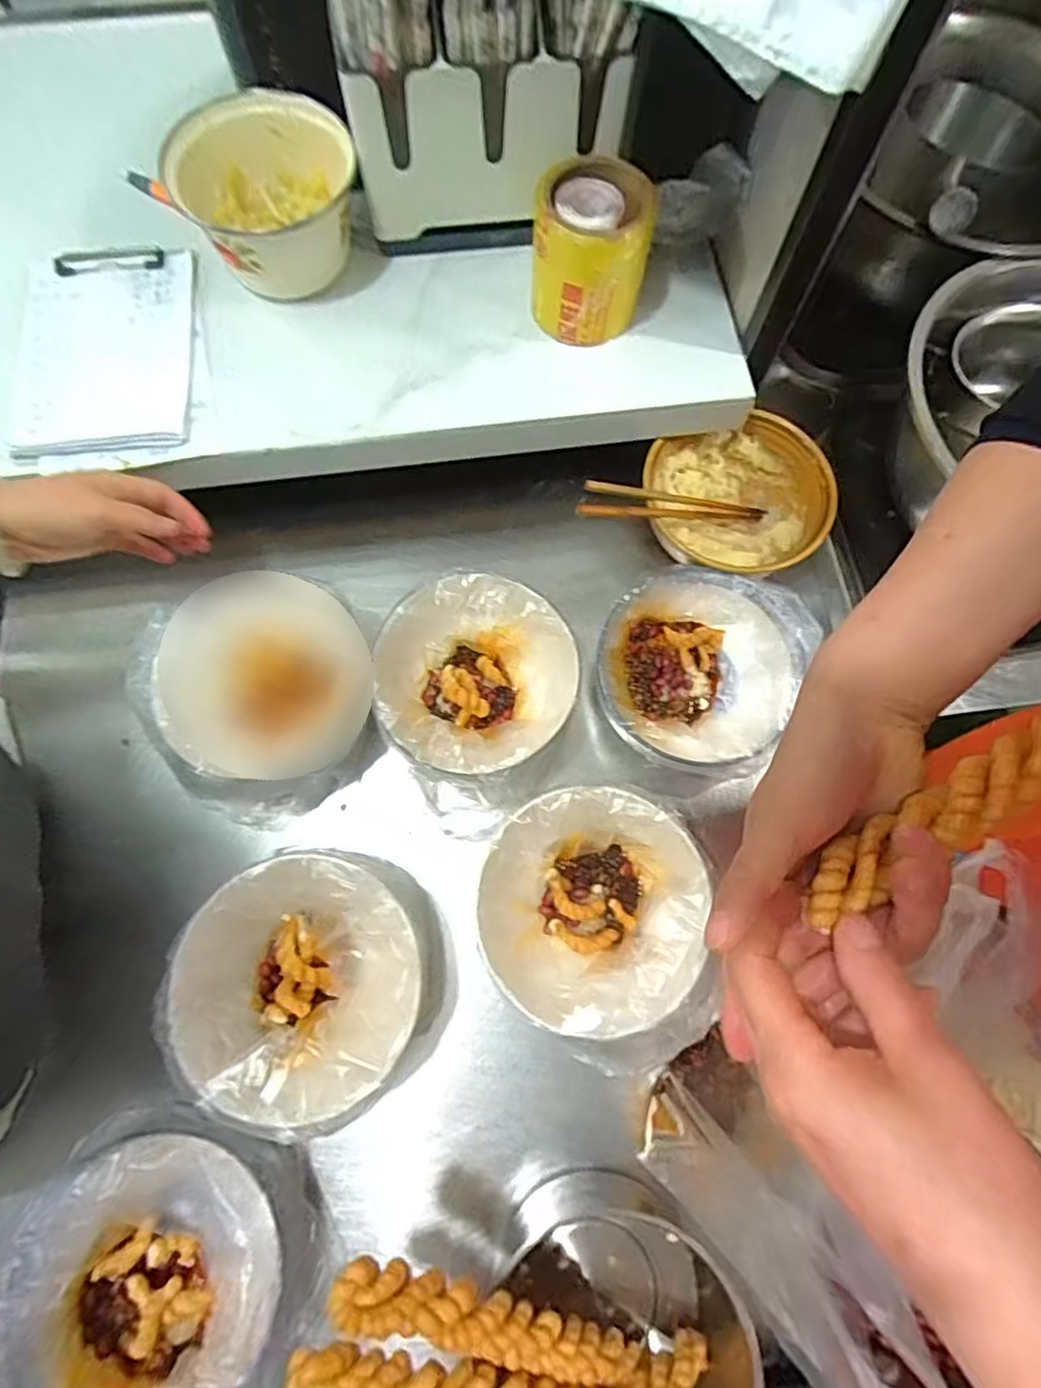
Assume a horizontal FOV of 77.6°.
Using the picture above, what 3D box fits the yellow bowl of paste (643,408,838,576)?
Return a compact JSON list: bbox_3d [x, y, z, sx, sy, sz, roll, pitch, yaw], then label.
[{"bbox_3d":[0.214,-0.185,0.635,0.166,0.062,0.155,-1,74,2],"label":"yellow bowl of paste"}]

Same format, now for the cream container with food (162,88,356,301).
[{"bbox_3d":[-0.227,-0.455,0.599,0.143,0.092,0.166,-38,76,-9],"label":"cream container with food"}]

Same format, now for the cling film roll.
[{"bbox_3d":[0.063,-0.387,0.566,0.096,0.105,0.095,-1,74,2],"label":"cling film roll"}]

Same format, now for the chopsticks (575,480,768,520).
[{"bbox_3d":[0.143,-0.179,0.615,0.215,0.023,0.038,-5,71,-28],"label":"chopsticks"}]

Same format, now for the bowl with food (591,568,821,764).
[{"bbox_3d":[0.158,-0.023,0.583,0.171,0.055,0.186,-1,74,2],"label":"bowl with food"}]

